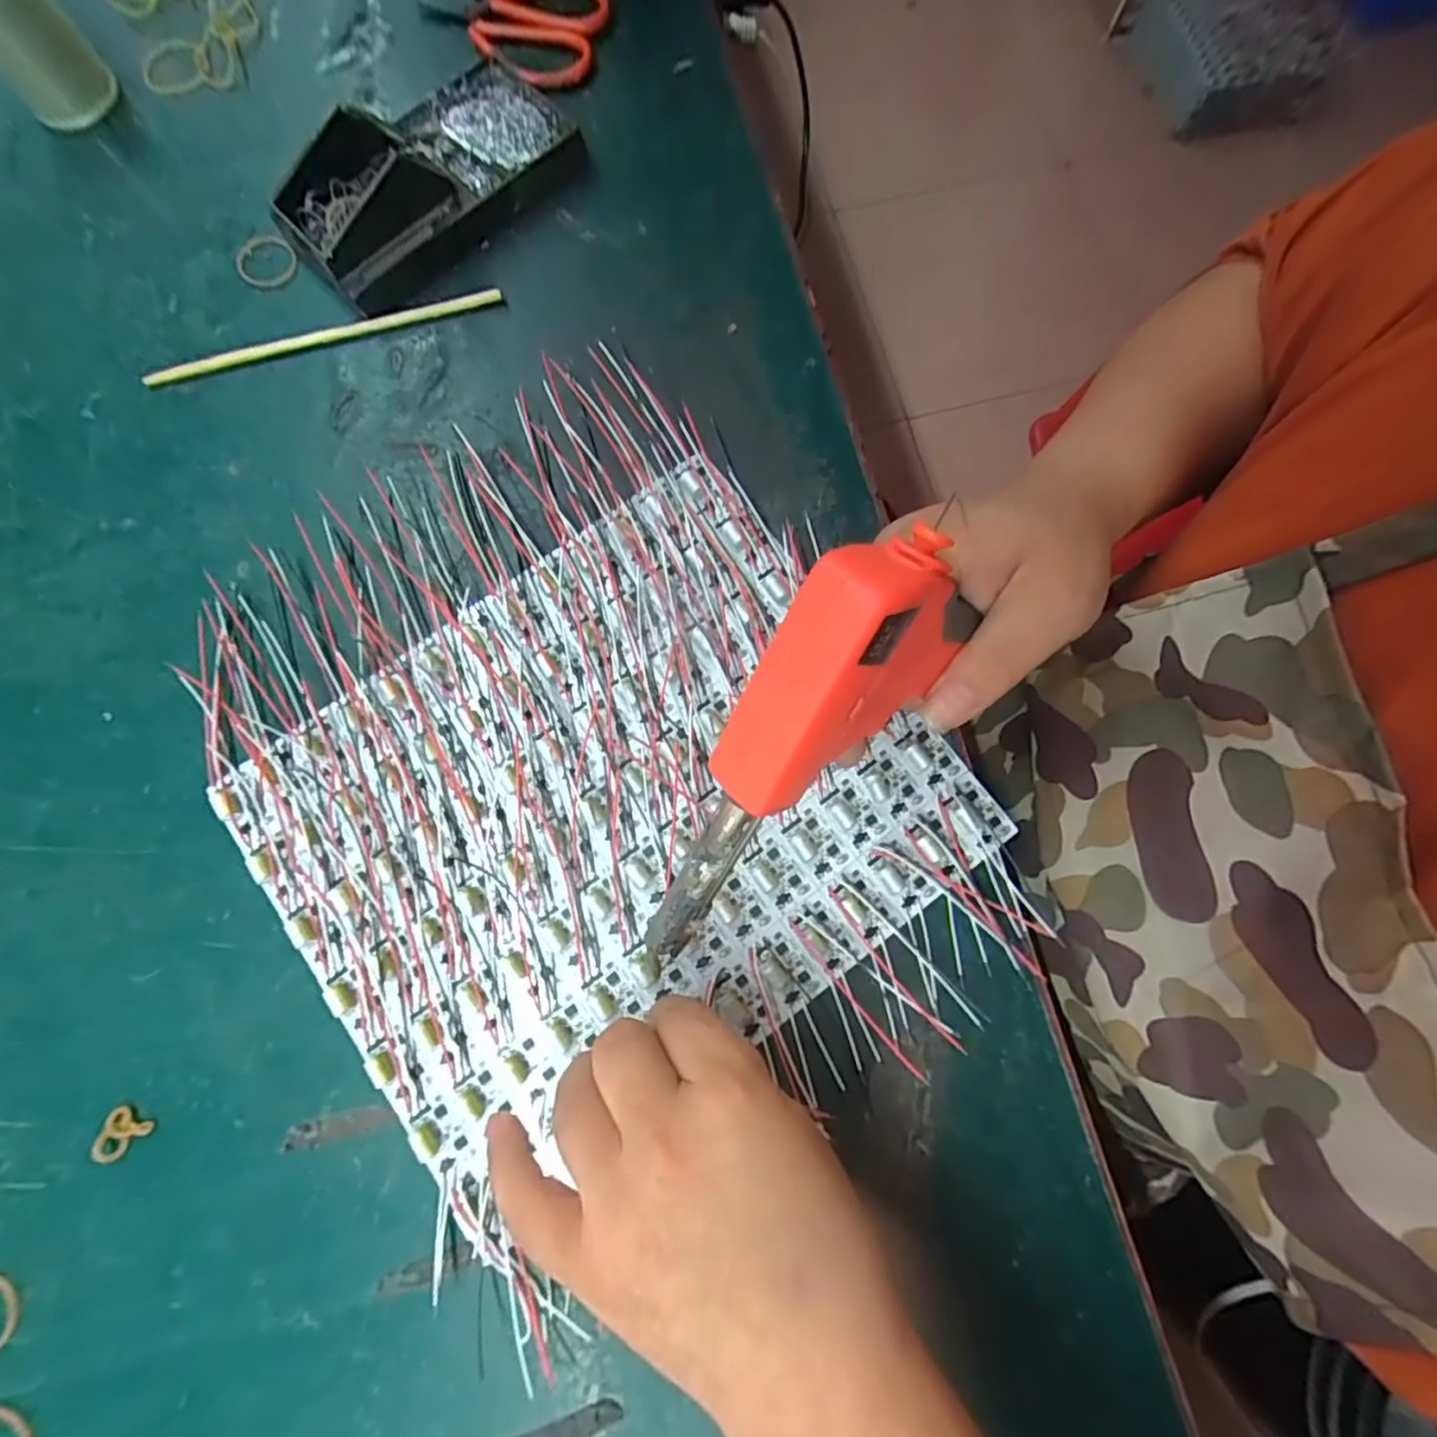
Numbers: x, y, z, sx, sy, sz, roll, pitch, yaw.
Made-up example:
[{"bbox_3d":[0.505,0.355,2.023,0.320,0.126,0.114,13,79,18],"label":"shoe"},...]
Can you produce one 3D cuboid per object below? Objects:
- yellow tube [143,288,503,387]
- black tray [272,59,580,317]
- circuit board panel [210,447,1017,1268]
[{"bbox_3d":[-0.212,-0.206,0.335,0.193,0.006,0.008,-15,80,-2],"label":"yellow tube"},{"bbox_3d":[-0.154,-0.294,0.334,0.091,0.035,0.164,37,82,6],"label":"black tray"},{"bbox_3d":[-0.053,0.039,0.288,0.284,0.007,0.237,-35,81,-6],"label":"circuit board panel"}]

